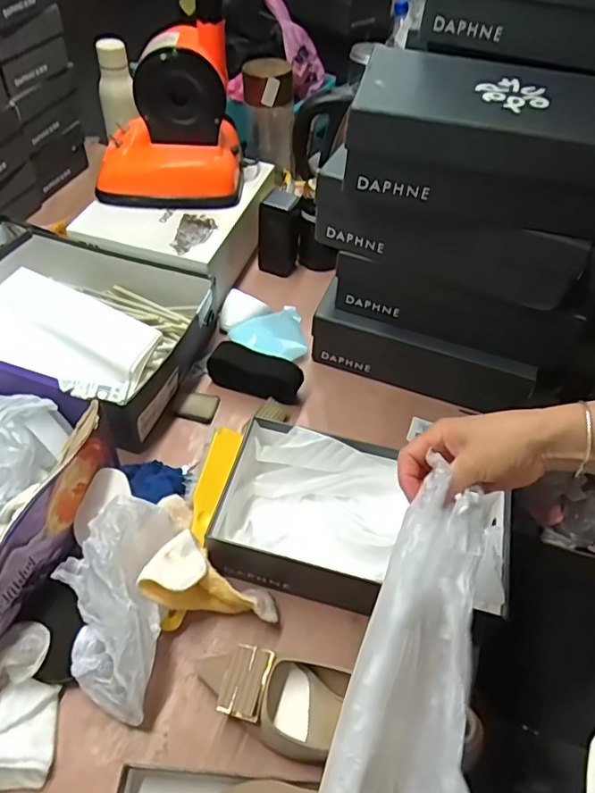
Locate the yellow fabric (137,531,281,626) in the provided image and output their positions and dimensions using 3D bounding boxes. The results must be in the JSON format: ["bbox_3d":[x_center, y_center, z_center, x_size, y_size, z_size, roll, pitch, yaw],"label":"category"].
[{"bbox_3d":[-0.086,0.188,0.554,0.138,0.036,0.068,29,50,-15],"label":"yellow fabric"}]

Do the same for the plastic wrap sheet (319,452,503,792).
[{"bbox_3d":[0.067,0.220,0.347,0.086,0.077,0.353,16,63,8],"label":"plastic wrap sheet"}]

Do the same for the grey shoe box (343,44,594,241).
[{"bbox_3d":[0.215,-0.270,0.571,0.301,0.091,0.179,14,51,6],"label":"grey shoe box"}]

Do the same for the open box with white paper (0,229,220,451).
[{"bbox_3d":[-0.322,-0.095,0.760,0.357,0.091,0.269,18,52,9],"label":"open box with white paper"}]

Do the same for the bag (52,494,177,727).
[{"bbox_3d":[-0.178,0.192,0.512,0.101,0.073,0.191,-1,65,-6],"label":"bag"}]

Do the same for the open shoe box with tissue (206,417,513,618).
[{"bbox_3d":[0.067,0.142,0.601,0.309,0.086,0.158,14,52,6],"label":"open shoe box with tissue"}]

